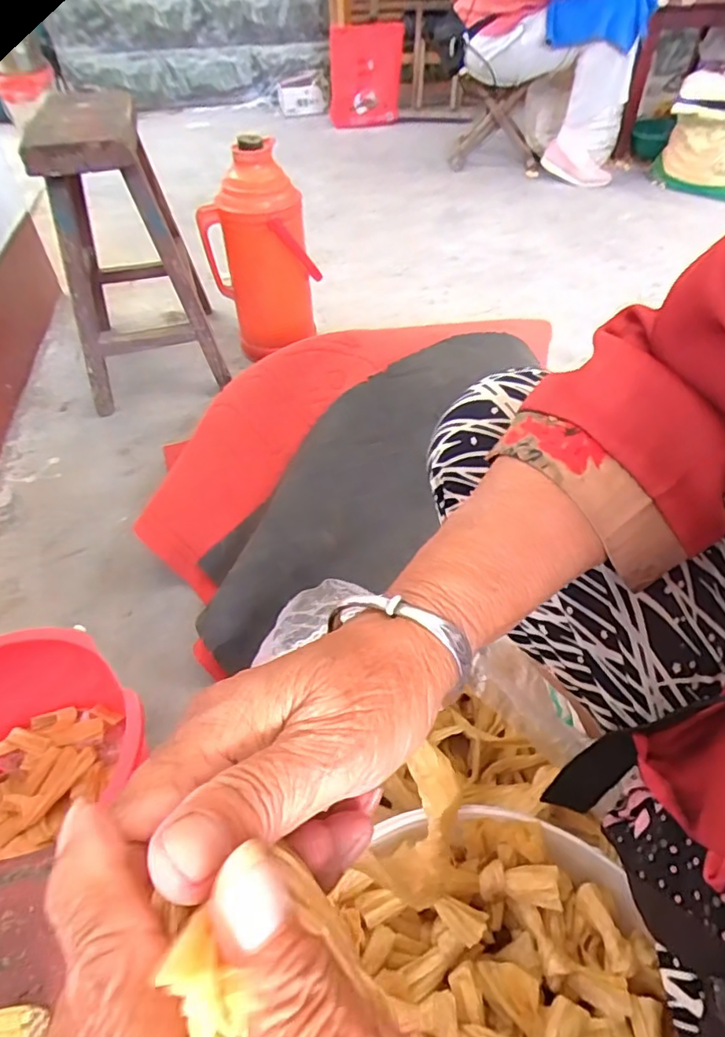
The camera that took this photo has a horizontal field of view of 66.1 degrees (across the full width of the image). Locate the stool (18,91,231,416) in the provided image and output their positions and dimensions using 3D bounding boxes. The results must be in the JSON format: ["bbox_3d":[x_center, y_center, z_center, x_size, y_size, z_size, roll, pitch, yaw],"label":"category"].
[{"bbox_3d":[-0.419,-0.461,0.982,0.244,0.424,0.370,-18,50,-14],"label":"stool"}]

